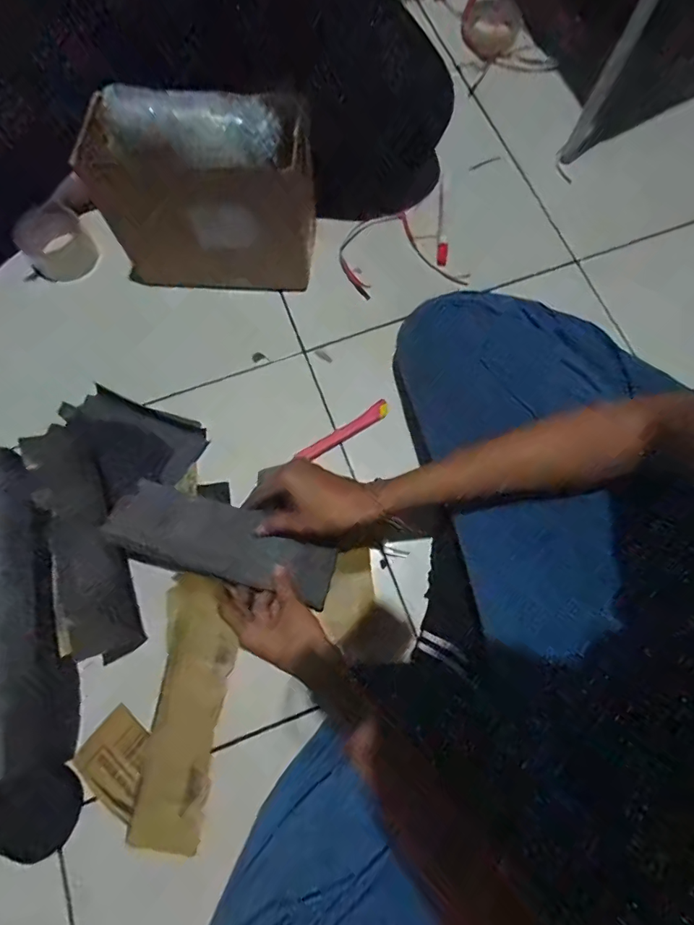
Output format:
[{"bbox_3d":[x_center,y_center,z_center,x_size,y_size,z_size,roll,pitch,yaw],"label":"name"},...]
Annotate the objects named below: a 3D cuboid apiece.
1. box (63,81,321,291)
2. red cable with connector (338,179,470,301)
[{"bbox_3d":[-0.161,-0.305,0.535,0.246,0.181,0.099,3,74,2],"label":"box"},{"bbox_3d":[0.071,-0.295,0.627,0.162,0.012,0.139,-14,86,-2],"label":"red cable with connector"}]

